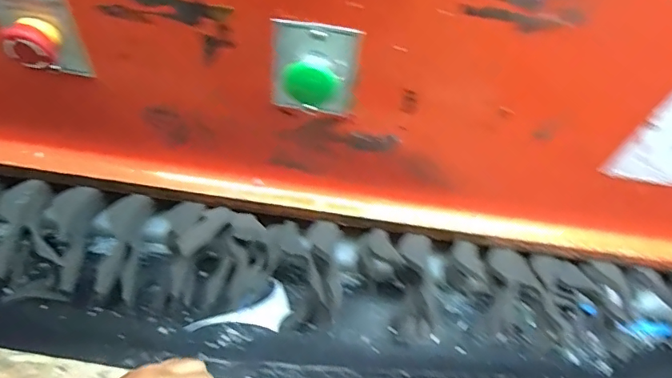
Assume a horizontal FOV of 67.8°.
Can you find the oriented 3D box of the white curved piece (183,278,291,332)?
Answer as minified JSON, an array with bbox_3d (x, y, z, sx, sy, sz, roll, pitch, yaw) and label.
[{"bbox_3d":[-0.100,0.145,0.553,0.111,0.005,0.054,-26,65,-26],"label":"white curved piece"}]

